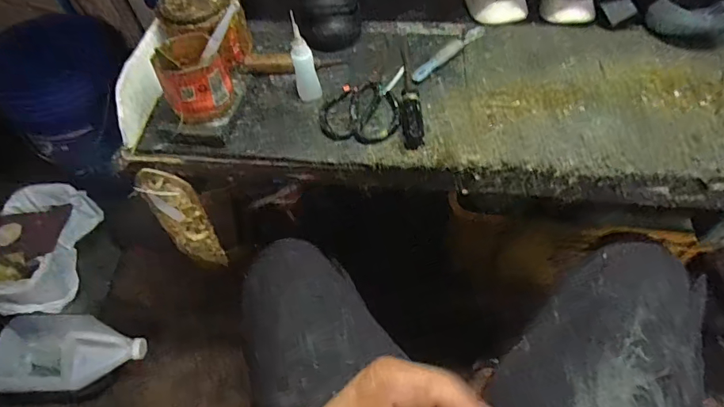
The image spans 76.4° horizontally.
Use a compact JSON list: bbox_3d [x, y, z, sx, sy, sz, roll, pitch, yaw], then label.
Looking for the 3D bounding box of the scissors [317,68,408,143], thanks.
[{"bbox_3d":[-0.001,-0.130,0.596,0.102,0.011,0.128,2,56,6],"label":"scissors"}]

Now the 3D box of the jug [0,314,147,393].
[{"bbox_3d":[-0.596,0.306,0.949,0.290,0.128,0.148,-1,56,4],"label":"jug"}]

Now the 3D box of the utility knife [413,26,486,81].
[{"bbox_3d":[0.122,-0.213,0.643,0.145,0.010,0.024,-39,62,-20],"label":"utility knife"}]

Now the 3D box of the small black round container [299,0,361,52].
[{"bbox_3d":[-0.045,-0.263,0.659,0.087,0.073,0.070,-6,56,0],"label":"small black round container"}]

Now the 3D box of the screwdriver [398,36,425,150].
[{"bbox_3d":[0.061,-0.160,0.602,0.028,0.026,0.209,-2,56,3],"label":"screwdriver"}]

